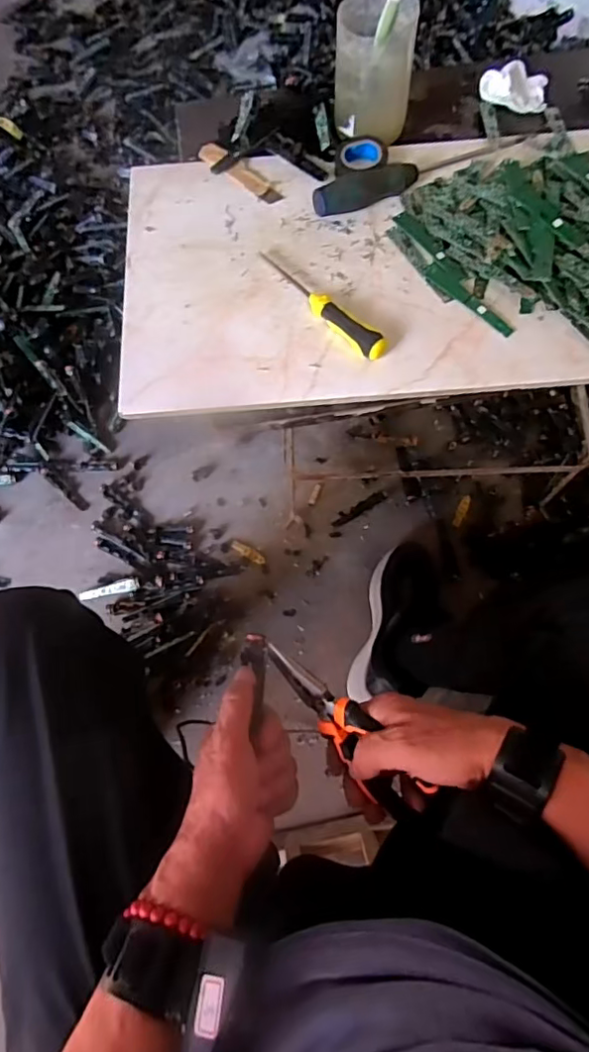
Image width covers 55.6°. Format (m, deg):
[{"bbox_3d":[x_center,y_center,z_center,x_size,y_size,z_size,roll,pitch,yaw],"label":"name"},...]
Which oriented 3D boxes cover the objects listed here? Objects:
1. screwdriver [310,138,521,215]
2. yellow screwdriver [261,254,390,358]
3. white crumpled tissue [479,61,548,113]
[{"bbox_3d":[0.119,-0.346,0.538,0.221,0.029,0.025,-27,71,-9],"label":"screwdriver"},{"bbox_3d":[0.021,-0.198,0.494,0.019,0.020,0.152,-43,74,-14],"label":"yellow screwdriver"},{"bbox_3d":[0.237,-0.472,0.597,0.072,0.021,0.050,21,71,9],"label":"white crumpled tissue"}]

